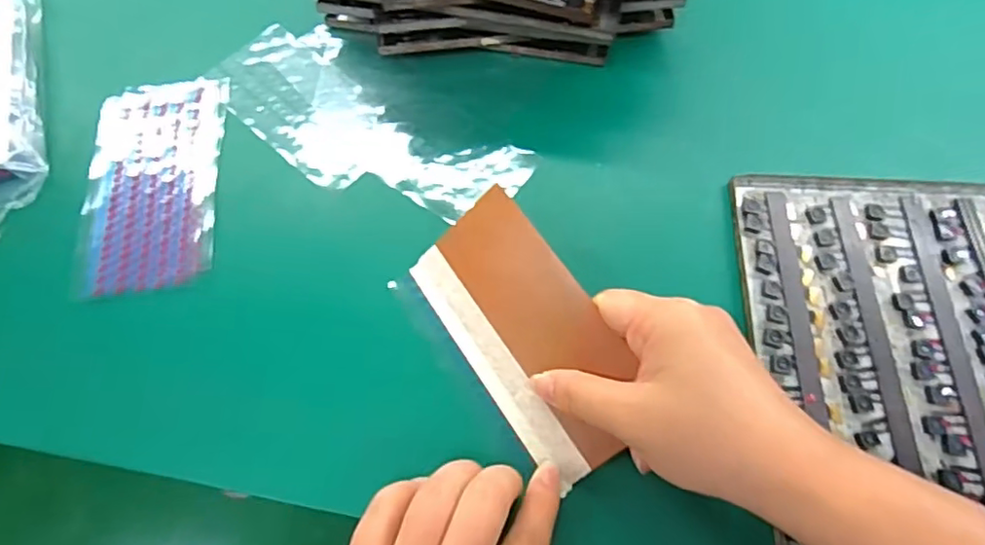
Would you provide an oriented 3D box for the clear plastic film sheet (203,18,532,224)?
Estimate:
[{"bbox_3d":[-0.079,-0.088,0.355,0.198,0.008,0.084,37,72,15],"label":"clear plastic film sheet"}]

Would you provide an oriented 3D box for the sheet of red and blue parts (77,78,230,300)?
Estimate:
[{"bbox_3d":[-0.191,-0.053,0.339,0.071,0.008,0.139,-6,67,-2],"label":"sheet of red and blue parts"}]

